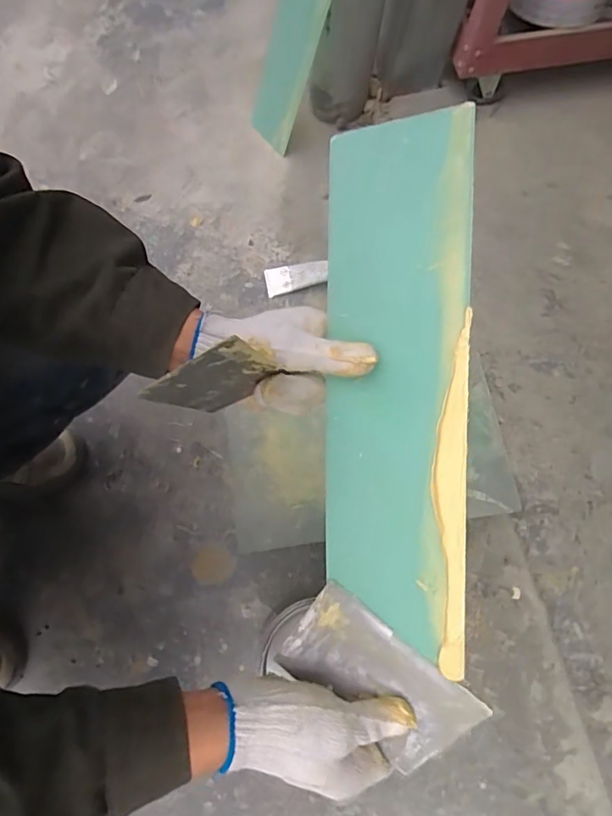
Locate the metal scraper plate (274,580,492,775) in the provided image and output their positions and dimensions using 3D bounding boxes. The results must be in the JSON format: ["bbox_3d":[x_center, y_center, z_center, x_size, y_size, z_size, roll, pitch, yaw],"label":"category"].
[{"bbox_3d":[0.054,0.201,0.375,0.139,0.012,0.075,30,75,12],"label":"metal scraper plate"}]

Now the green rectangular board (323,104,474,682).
[{"bbox_3d":[0.064,-0.008,0.365,0.104,0.013,0.373,2,94,27],"label":"green rectangular board"}]

